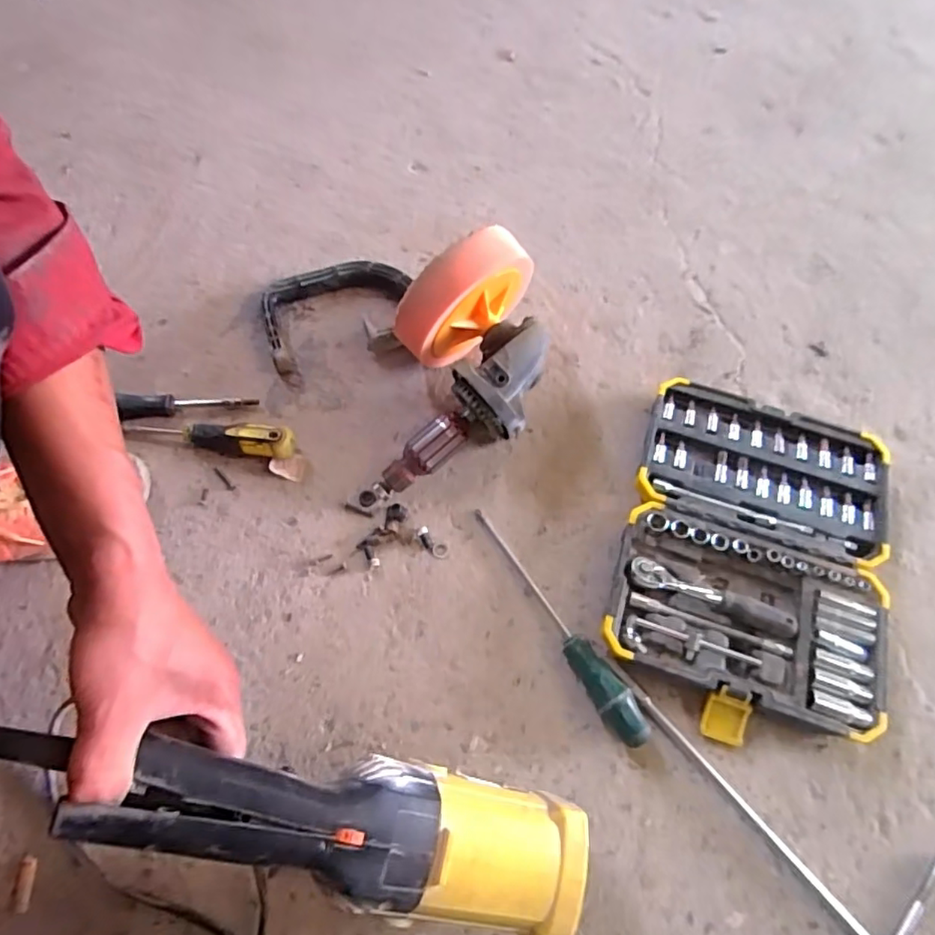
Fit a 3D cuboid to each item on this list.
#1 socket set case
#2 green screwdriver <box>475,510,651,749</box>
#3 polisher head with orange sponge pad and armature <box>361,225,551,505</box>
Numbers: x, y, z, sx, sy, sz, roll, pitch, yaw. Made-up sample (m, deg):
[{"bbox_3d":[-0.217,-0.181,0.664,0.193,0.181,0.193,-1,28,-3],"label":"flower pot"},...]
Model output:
[{"bbox_3d":[0.266,0.078,0.543,0.230,0.033,0.313,19,66,5],"label":"socket set case"},{"bbox_3d":[0.078,0.132,0.509,0.026,0.034,0.237,-29,70,-15],"label":"green screwdriver"},{"bbox_3d":[-0.009,-0.095,0.549,0.160,0.154,0.230,4,65,-2],"label":"polisher head with orange sponge pad and armature"}]

